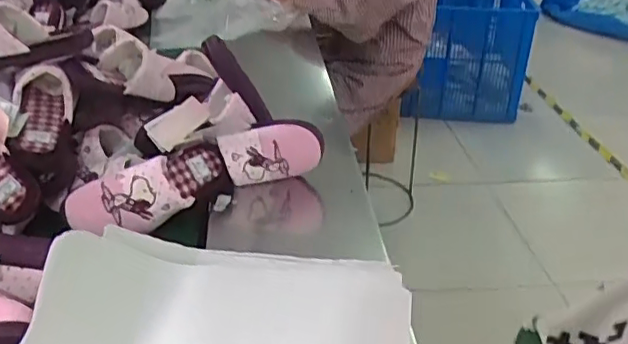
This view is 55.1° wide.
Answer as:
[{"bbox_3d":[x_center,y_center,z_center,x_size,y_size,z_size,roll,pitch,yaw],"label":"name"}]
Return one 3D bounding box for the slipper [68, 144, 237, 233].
[{"bbox_3d":[-0.222,0.023,0.829,0.229,0.076,0.085,-11,31,-26],"label":"slipper"}]

